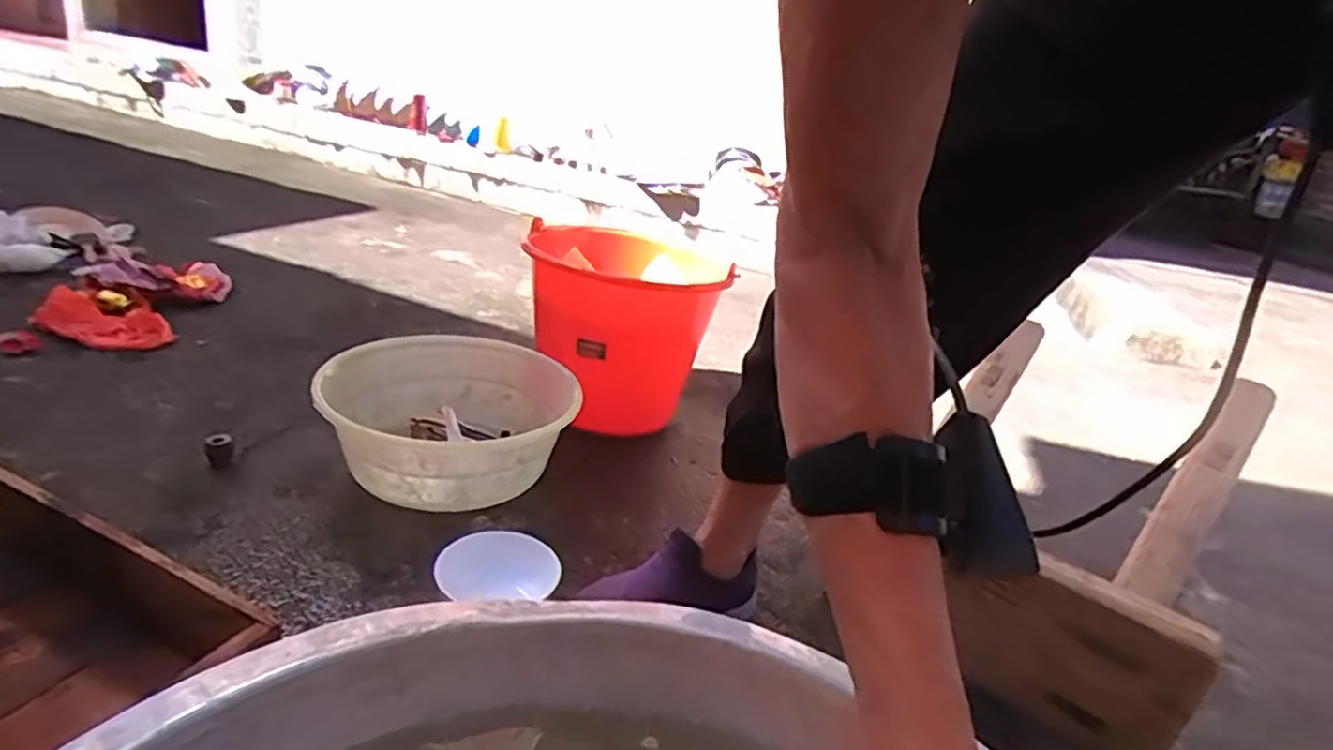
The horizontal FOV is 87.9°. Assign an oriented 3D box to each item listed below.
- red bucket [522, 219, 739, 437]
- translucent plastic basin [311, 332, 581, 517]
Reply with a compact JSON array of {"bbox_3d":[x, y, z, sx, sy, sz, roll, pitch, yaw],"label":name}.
[{"bbox_3d":[-0.077,-0.069,1.117,0.249,0.268,0.246,-4,25,-30],"label":"red bucket"},{"bbox_3d":[-0.290,0.062,0.929,0.318,0.125,0.337,8,21,-3],"label":"translucent plastic basin"}]

